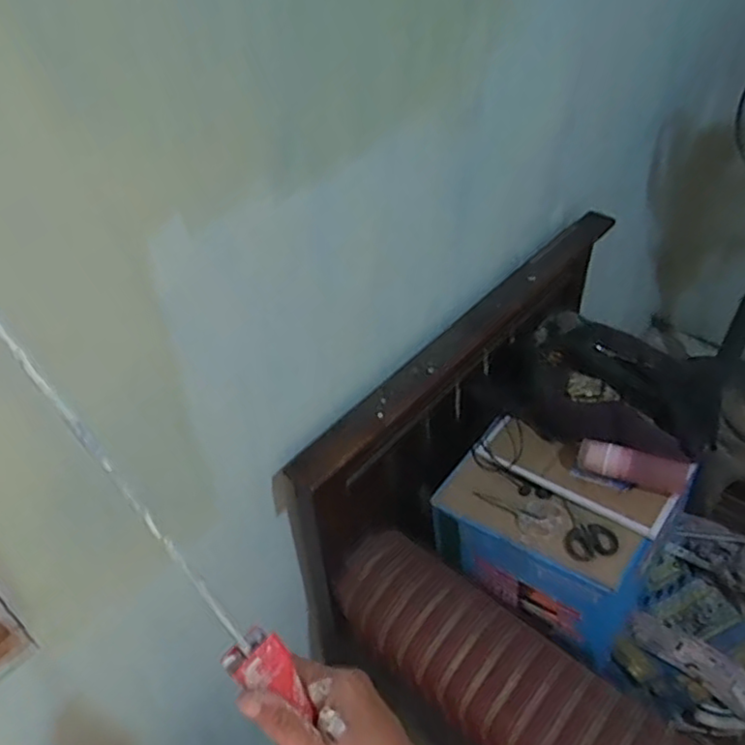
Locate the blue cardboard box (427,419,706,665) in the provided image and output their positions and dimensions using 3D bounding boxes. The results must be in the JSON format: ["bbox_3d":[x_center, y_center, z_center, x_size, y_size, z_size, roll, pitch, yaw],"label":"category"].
[{"bbox_3d":[0.268,0.254,1.031,0.293,0.211,0.205,25,50,28],"label":"blue cardboard box"}]

